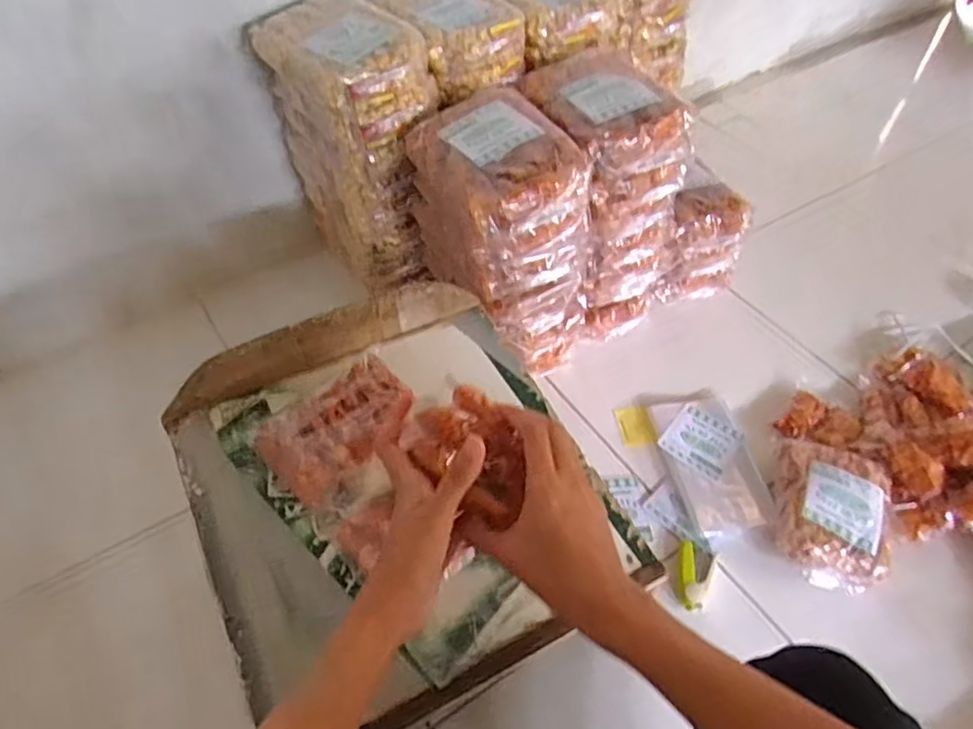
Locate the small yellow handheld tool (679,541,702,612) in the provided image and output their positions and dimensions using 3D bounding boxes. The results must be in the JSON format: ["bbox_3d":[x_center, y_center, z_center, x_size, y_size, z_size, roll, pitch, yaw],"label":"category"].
[{"bbox_3d":[0.248,0.256,0.787,0.021,0.013,0.087,4,50,2],"label":"small yellow handheld tool"}]

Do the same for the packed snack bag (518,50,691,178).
[{"bbox_3d":[0.142,-0.348,0.846,0.146,0.061,0.246,-16,52,-15],"label":"packed snack bag"}]

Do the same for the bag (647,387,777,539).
[{"bbox_3d":[0.318,0.128,0.899,0.125,0.024,0.217,-7,50,-8],"label":"bag"}]

